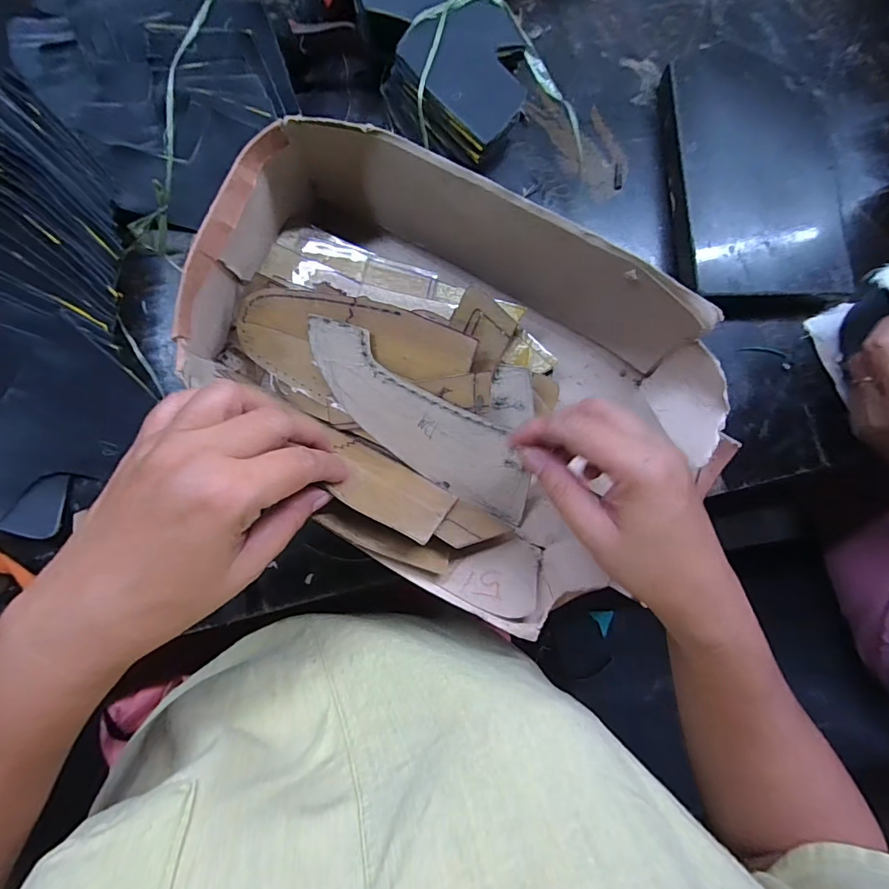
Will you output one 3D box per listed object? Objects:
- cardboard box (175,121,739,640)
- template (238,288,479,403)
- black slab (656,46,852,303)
[{"bbox_3d":[-0.002,-0.045,0.306,0.317,0.098,0.222,36,83,0],"label":"cardboard box"},{"bbox_3d":[-0.060,-0.061,0.306,0.155,0.006,0.068,9,119,9],"label":"template"},{"bbox_3d":[0.256,-0.217,0.376,0.145,0.024,0.218,-3,85,-4],"label":"black slab"}]

